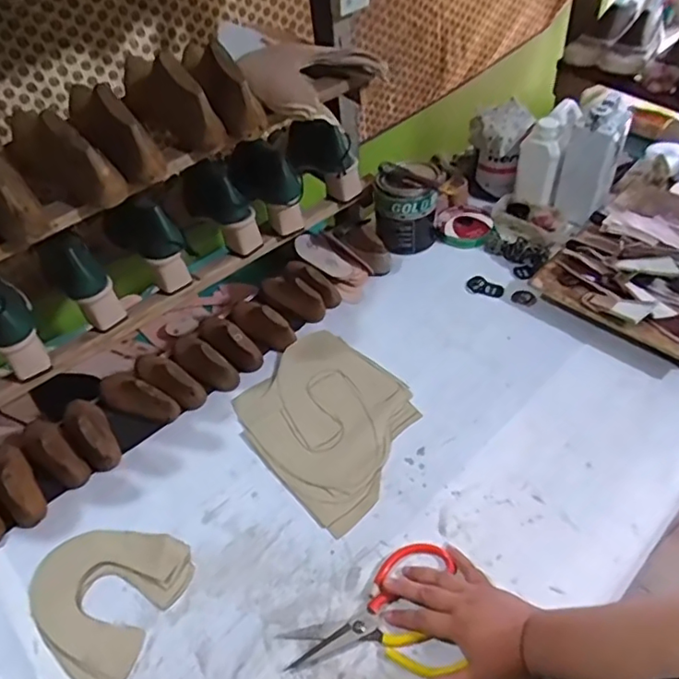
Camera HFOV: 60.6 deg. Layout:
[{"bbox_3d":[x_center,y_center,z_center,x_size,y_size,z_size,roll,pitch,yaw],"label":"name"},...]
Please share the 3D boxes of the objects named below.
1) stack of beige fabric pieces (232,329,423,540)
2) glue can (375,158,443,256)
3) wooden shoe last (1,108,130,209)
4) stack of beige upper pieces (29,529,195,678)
[{"bbox_3d":[-0.012,0.108,0.816,0.216,0.010,0.266,-35,54,-23],"label":"stack of beige fabric pieces"},{"bbox_3d":[0.118,-0.227,1.013,0.113,0.134,0.094,0,49,6],"label":"glue can"},{"bbox_3d":[-0.358,-0.233,0.716,0.257,0.100,0.068,29,57,27],"label":"wooden shoe last"},{"bbox_3d":[-0.276,0.289,0.682,0.174,0.010,0.167,24,55,24],"label":"stack of beige upper pieces"}]

